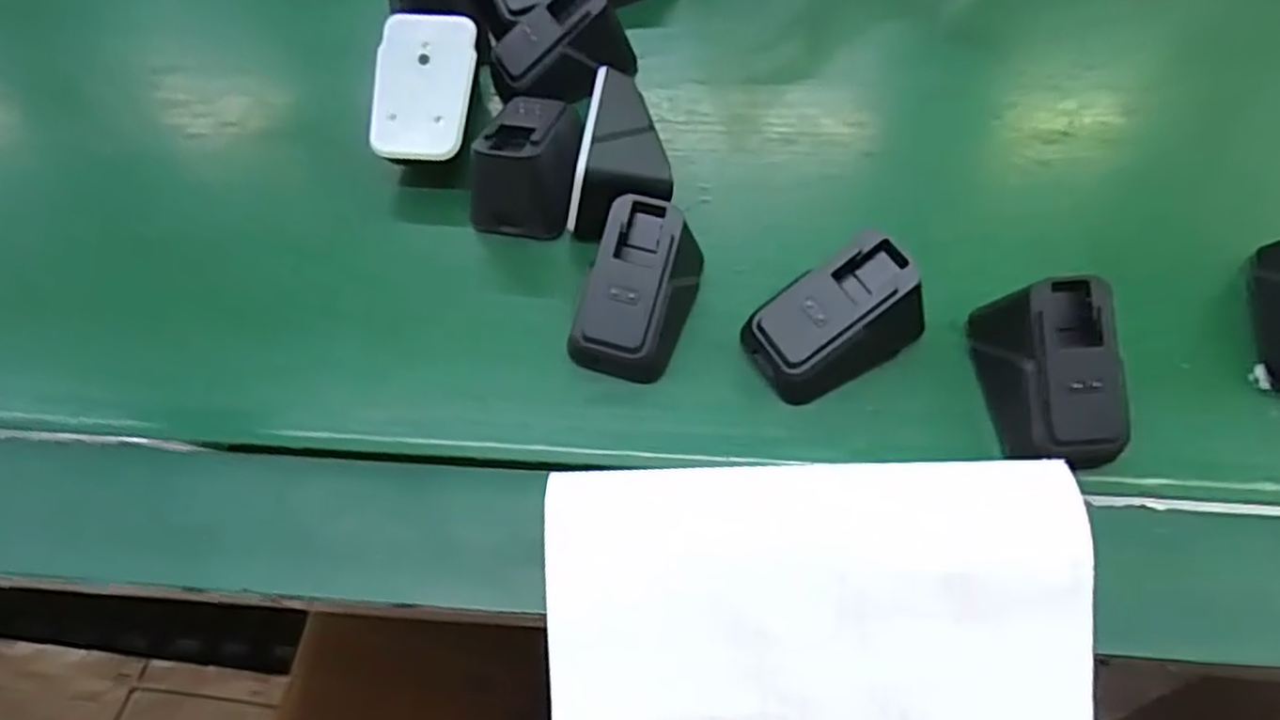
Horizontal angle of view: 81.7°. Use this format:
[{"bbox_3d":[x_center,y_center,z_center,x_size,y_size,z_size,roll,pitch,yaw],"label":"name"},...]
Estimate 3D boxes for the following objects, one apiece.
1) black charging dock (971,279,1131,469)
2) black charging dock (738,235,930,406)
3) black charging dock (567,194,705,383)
[{"bbox_3d":[0.156,0.005,0.276,0.044,0.041,0.066,-4,62,1],"label":"black charging dock"},{"bbox_3d":[0.078,-0.016,0.290,0.068,0.039,0.045,-31,64,-13],"label":"black charging dock"},{"bbox_3d":[0.001,-0.032,0.299,0.036,0.040,0.069,19,65,13],"label":"black charging dock"}]

